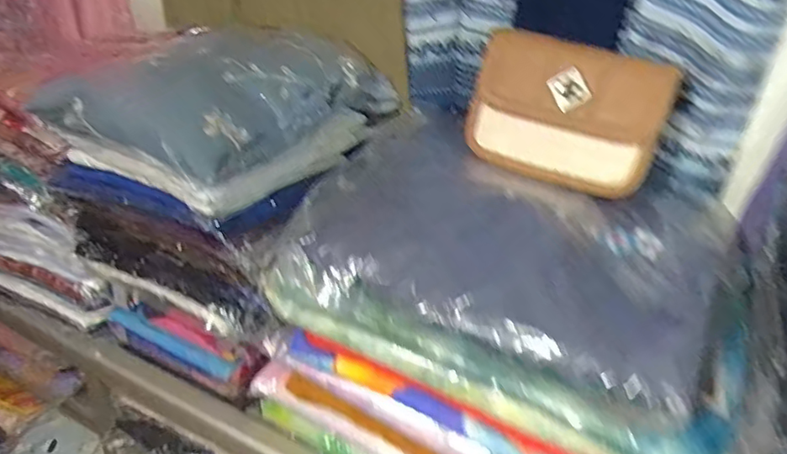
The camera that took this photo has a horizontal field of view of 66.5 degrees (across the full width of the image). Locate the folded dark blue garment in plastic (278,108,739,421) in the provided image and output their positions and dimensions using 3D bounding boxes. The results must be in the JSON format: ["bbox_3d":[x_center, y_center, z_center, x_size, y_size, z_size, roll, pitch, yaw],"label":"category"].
[{"bbox_3d":[0.114,-0.009,0.596,0.387,0.057,0.298,19,33,22],"label":"folded dark blue garment in plastic"}]

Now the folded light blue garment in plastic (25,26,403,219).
[{"bbox_3d":[-0.184,-0.147,0.699,0.259,0.117,0.324,18,33,22],"label":"folded light blue garment in plastic"}]

